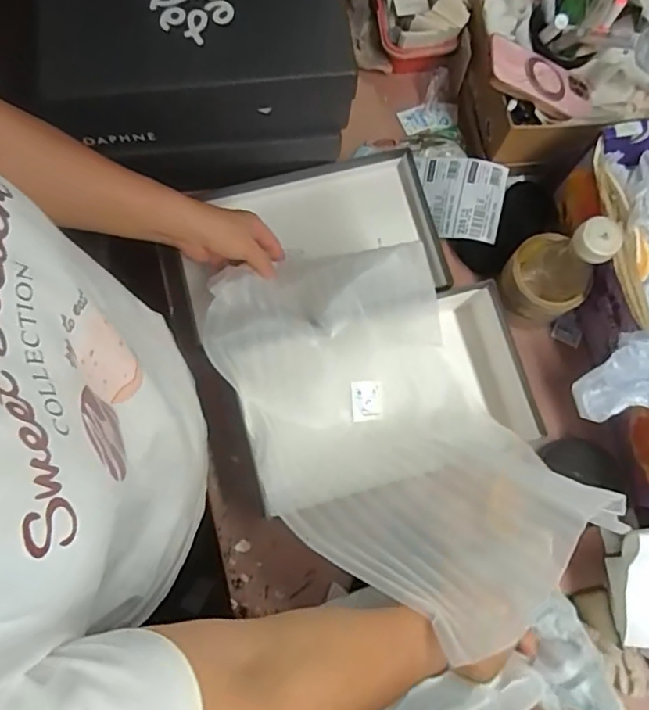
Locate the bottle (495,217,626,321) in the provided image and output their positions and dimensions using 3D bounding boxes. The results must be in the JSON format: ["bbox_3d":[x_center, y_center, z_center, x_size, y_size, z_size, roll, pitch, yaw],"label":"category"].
[{"bbox_3d":[0.240,-0.091,0.613,0.072,0.160,0.087,-29,80,-7],"label":"bottle"}]

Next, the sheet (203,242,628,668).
[{"bbox_3d":[0.045,0.056,0.566,0.227,0.195,0.377,-30,80,-7],"label":"sheet"}]

